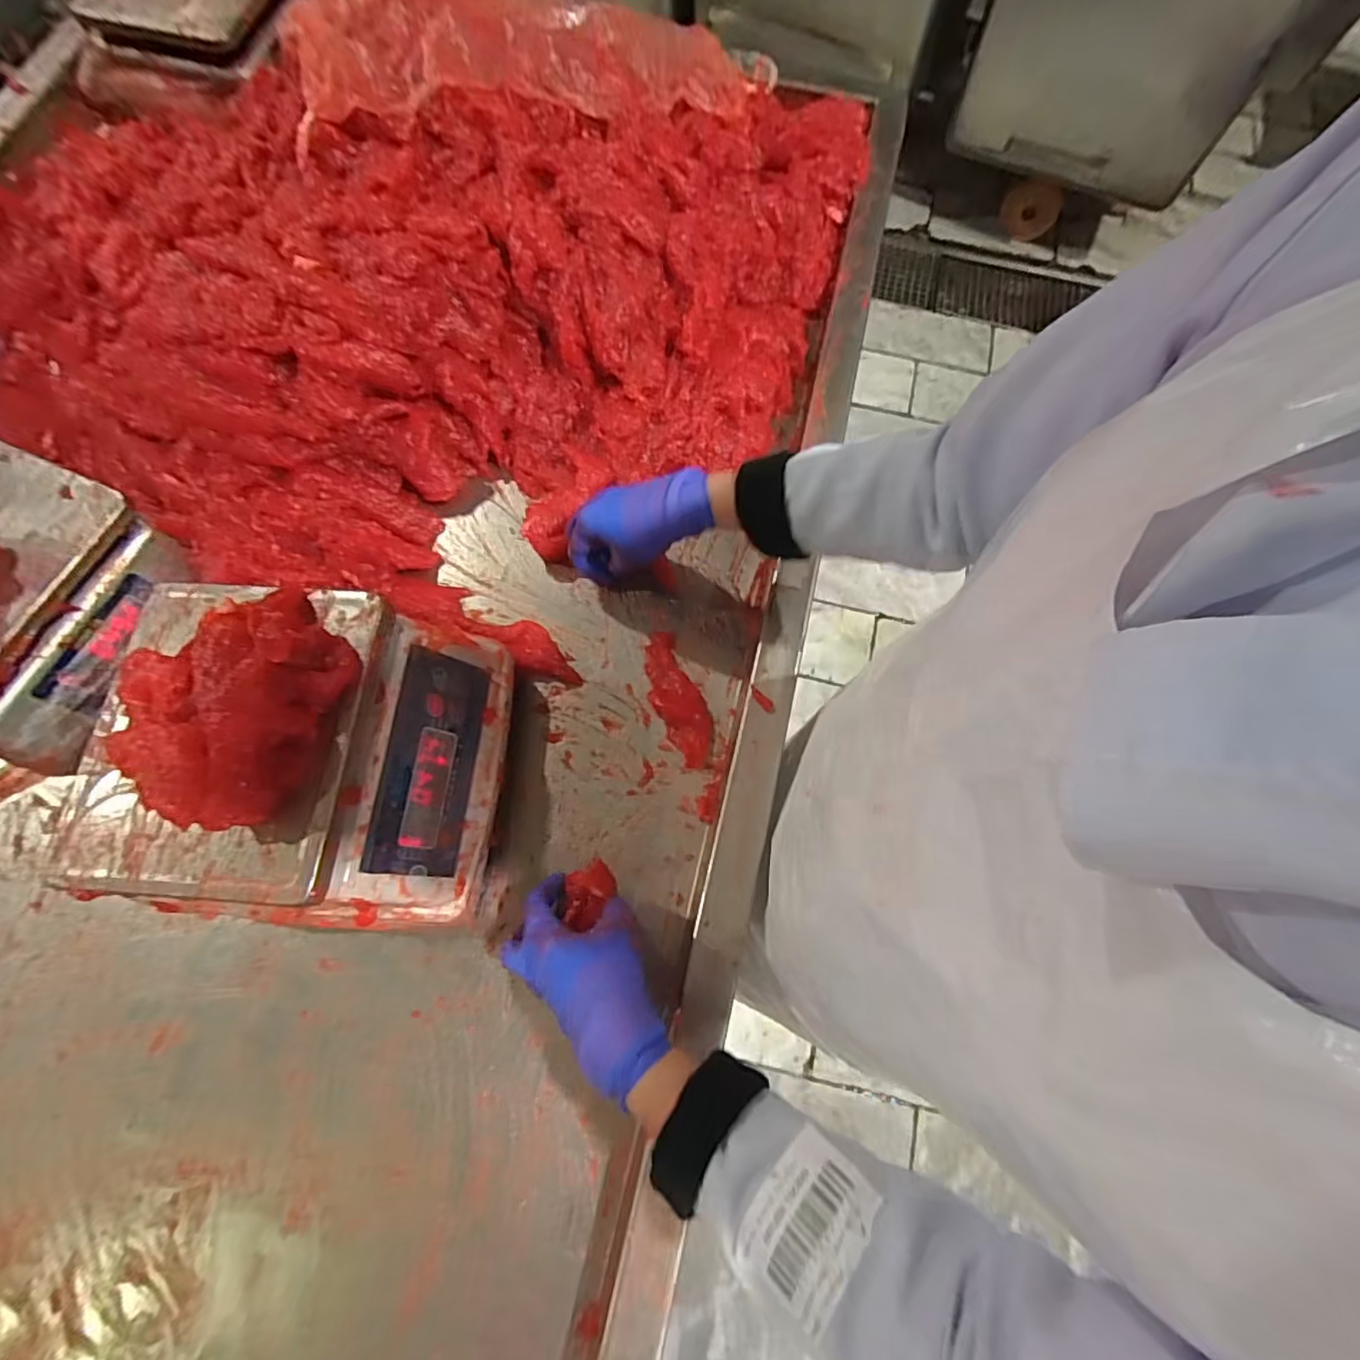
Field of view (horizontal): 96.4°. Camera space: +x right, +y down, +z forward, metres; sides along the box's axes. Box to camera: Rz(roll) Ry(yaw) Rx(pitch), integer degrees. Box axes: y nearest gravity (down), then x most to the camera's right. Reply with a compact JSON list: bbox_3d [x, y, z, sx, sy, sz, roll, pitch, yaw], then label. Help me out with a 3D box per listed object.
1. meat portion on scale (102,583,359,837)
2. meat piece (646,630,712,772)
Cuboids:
[{"bbox_3d":[-0.272,0.012,0.376,0.108,0.055,0.136,32,74,7],"label":"meat portion on scale"},{"bbox_3d":[-0.004,0.015,0.550,0.042,0.015,0.125,-22,73,-7],"label":"meat piece"}]

